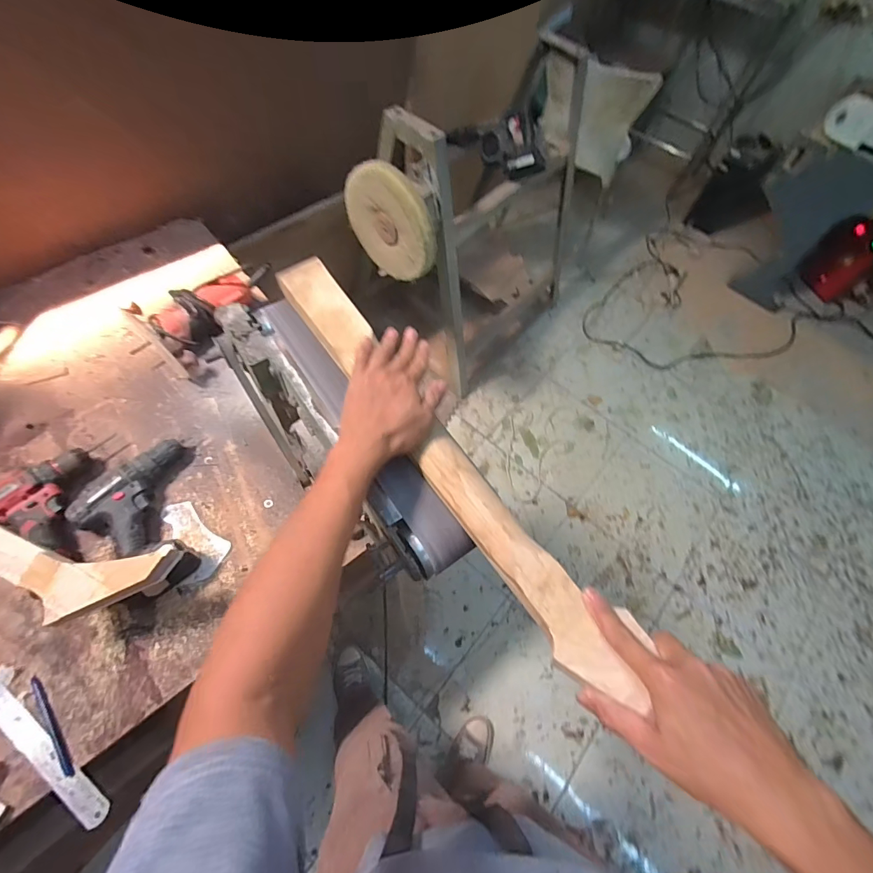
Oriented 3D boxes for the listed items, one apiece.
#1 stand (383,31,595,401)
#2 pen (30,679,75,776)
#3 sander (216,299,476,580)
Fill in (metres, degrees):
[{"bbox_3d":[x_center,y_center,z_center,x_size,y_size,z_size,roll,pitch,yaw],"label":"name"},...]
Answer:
[{"bbox_3d":[0.208,-0.682,1.481,0.369,0.870,0.725,40,65,15],"label":"stand"},{"bbox_3d":[-0.497,0.372,0.560,0.013,0.007,0.137,-38,71,-19],"label":"pen"},{"bbox_3d":[-0.119,-0.002,0.559,0.150,0.146,0.424,-31,69,-20],"label":"sander"}]

